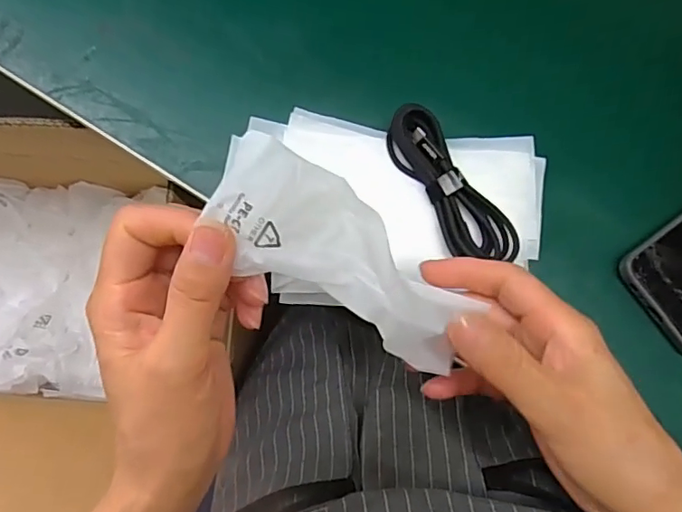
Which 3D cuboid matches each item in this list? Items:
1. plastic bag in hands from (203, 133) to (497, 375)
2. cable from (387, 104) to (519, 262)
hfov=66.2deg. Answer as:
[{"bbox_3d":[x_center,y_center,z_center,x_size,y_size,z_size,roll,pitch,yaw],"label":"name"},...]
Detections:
[{"bbox_3d":[0.006,0.005,0.215,0.128,0.025,0.049,39,85,-17],"label":"plastic bag in hands"},{"bbox_3d":[0.067,-0.043,0.333,0.035,0.022,0.113,-31,84,-3],"label":"cable"}]

